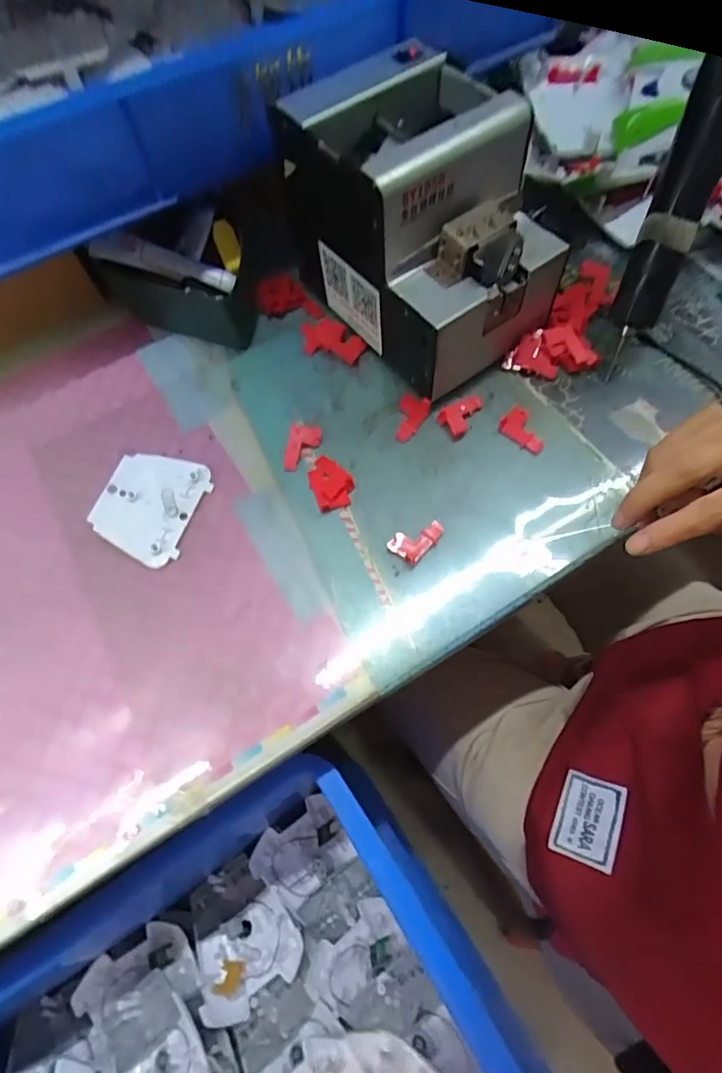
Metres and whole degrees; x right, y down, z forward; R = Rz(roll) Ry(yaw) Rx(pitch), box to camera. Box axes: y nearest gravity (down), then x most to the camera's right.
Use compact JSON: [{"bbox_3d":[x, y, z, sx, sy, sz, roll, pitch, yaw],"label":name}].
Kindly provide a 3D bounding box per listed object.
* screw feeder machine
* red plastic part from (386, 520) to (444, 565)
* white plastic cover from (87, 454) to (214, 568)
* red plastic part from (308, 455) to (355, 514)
[{"bbox_3d":[0.041,-0.229,0.391,0.124,0.155,0.186,-36,69,-12],"label":"screw feeder machine"},{"bbox_3d":[0.038,0.001,0.361,0.037,0.005,0.024,-41,70,-14],"label":"red plastic part"},{"bbox_3d":[-0.154,-0.024,0.384,0.065,0.016,0.081,17,68,11],"label":"white plastic cover"},{"bbox_3d":[-0.022,-0.041,0.386,0.029,0.007,0.045,-19,66,-5],"label":"red plastic part"}]

